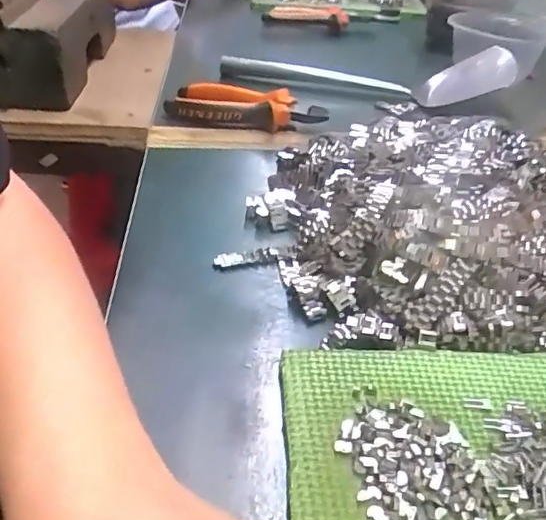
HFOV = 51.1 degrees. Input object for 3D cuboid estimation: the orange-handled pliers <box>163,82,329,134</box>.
[{"bbox_3d":[-0.024,-0.144,0.539,0.148,0.028,0.054,13,39,10],"label":"orange-handled pliers"}]

